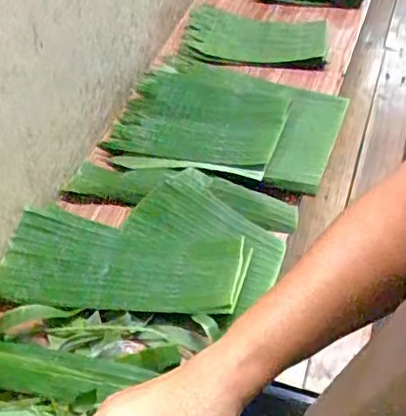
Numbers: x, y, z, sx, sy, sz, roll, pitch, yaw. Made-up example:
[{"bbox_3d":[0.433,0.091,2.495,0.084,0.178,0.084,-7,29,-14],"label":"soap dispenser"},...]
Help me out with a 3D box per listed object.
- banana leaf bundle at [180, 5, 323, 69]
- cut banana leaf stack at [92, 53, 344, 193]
[{"bbox_3d":[0.087,-0.288,0.986,0.240,0.033,0.128,3,51,5],"label":"banana leaf bundle"},{"bbox_3d":[0.038,-0.130,0.857,0.308,0.020,0.236,14,53,14],"label":"cut banana leaf stack"}]

